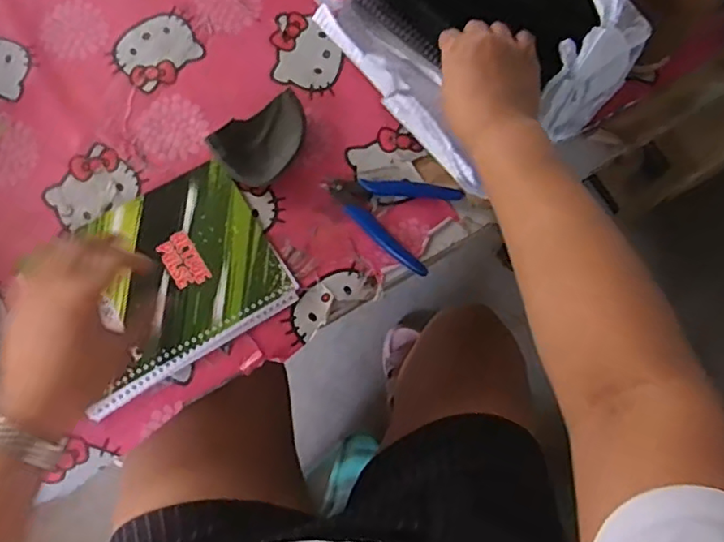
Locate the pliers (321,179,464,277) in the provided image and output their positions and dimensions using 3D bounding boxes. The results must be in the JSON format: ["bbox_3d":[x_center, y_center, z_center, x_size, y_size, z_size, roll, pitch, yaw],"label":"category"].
[{"bbox_3d":[0.021,-0.057,0.537,0.115,0.008,0.080,24,77,5],"label":"pliers"}]

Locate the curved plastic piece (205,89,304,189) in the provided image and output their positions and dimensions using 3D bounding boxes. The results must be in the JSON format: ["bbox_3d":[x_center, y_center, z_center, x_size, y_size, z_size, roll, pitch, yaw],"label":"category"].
[{"bbox_3d":[-0.087,-0.117,0.542,0.087,0.028,0.064,-37,80,-9],"label":"curved plastic piece"}]

